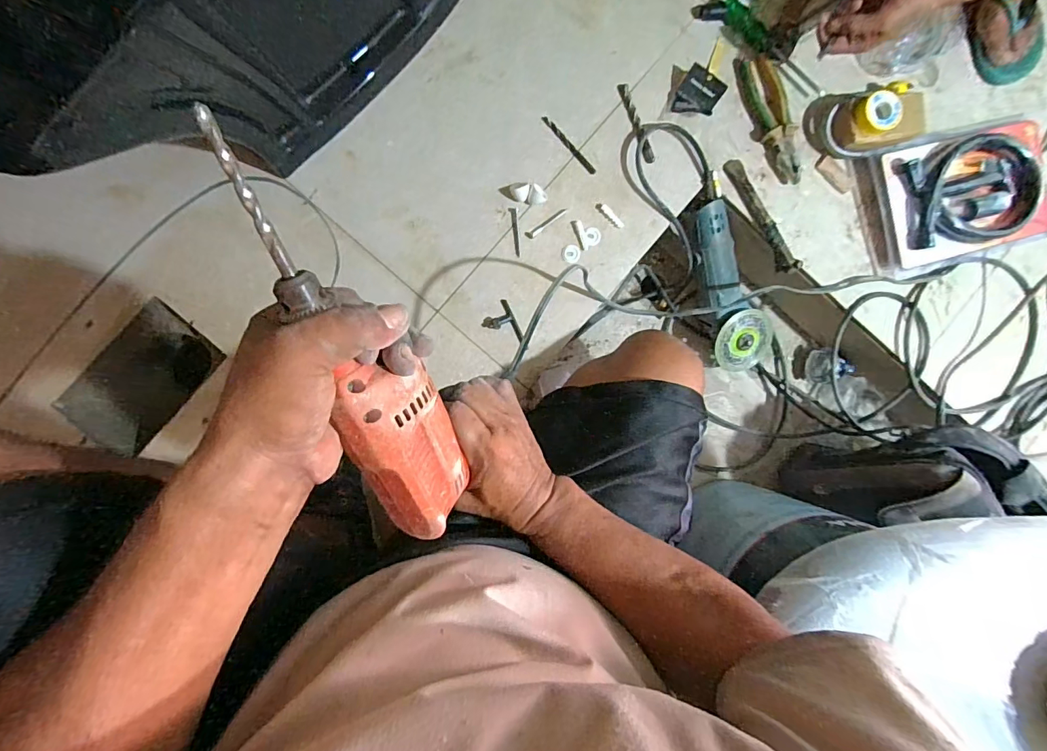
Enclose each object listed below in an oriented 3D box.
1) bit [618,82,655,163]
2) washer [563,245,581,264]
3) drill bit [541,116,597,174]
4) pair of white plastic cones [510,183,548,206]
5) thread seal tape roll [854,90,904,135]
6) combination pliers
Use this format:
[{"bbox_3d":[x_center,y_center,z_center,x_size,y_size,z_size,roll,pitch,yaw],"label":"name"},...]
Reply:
[{"bbox_3d":[0.162,-0.363,0.662,0.016,0.010,0.115,-23,93,-4],"label":"bit"},{"bbox_3d":[0.068,-0.172,0.653,0.027,0.004,0.026,0,91,-4],"label":"washer"},{"bbox_3d":[0.065,-0.328,0.655,0.011,0.005,0.103,-44,94,-3],"label":"drill bit"},{"bbox_3d":[0.008,-0.251,0.636,0.050,0.016,0.025,2,91,-4],"label":"pair of white plastic cones"},{"bbox_3d":[0.486,-0.360,0.629,0.060,0.015,0.055,0,92,-5],"label":"thread seal tape roll"},{"bbox_3d":[0.360,-0.372,0.664,0.058,0.020,0.187,-19,92,-4],"label":"combination pliers"}]

